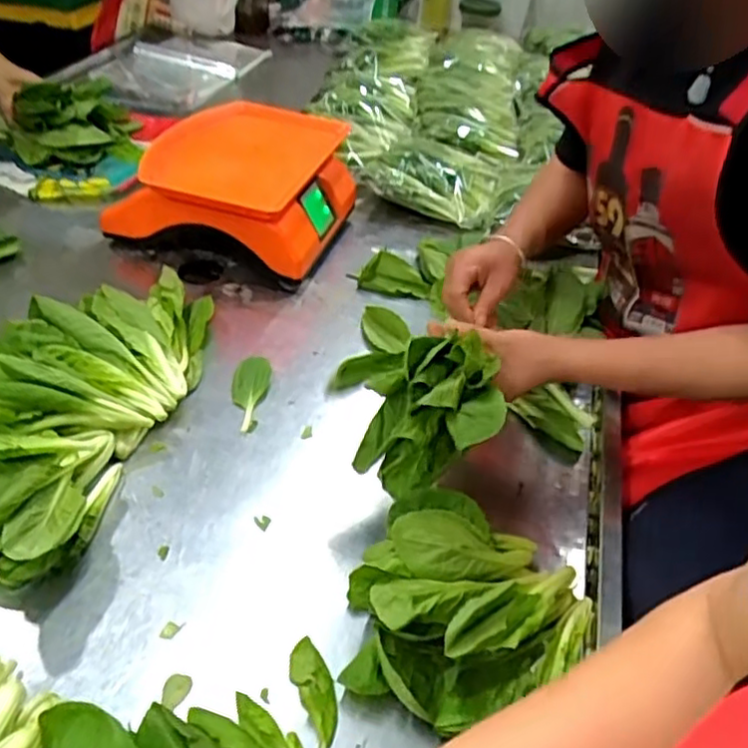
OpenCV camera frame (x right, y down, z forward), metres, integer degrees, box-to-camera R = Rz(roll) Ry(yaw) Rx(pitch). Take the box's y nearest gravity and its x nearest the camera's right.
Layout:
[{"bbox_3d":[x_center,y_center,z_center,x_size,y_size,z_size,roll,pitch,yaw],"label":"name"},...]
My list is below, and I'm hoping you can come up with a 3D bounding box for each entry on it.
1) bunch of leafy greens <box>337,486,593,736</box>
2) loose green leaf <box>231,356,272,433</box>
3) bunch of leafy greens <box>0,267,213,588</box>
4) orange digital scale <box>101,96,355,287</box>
[{"bbox_3d":[0.076,0.188,0.540,0.195,0.081,0.167,14,41,8],"label":"bunch of leafy greens"},{"bbox_3d":[-0.141,0.020,0.760,0.041,0.010,0.113,7,41,0],"label":"loose green leaf"},{"bbox_3d":[-0.316,0.006,0.682,0.238,0.100,0.399,14,41,7],"label":"bunch of leafy greens"},{"bbox_3d":[-0.190,-0.281,0.988,0.293,0.150,0.296,15,41,9],"label":"orange digital scale"}]

